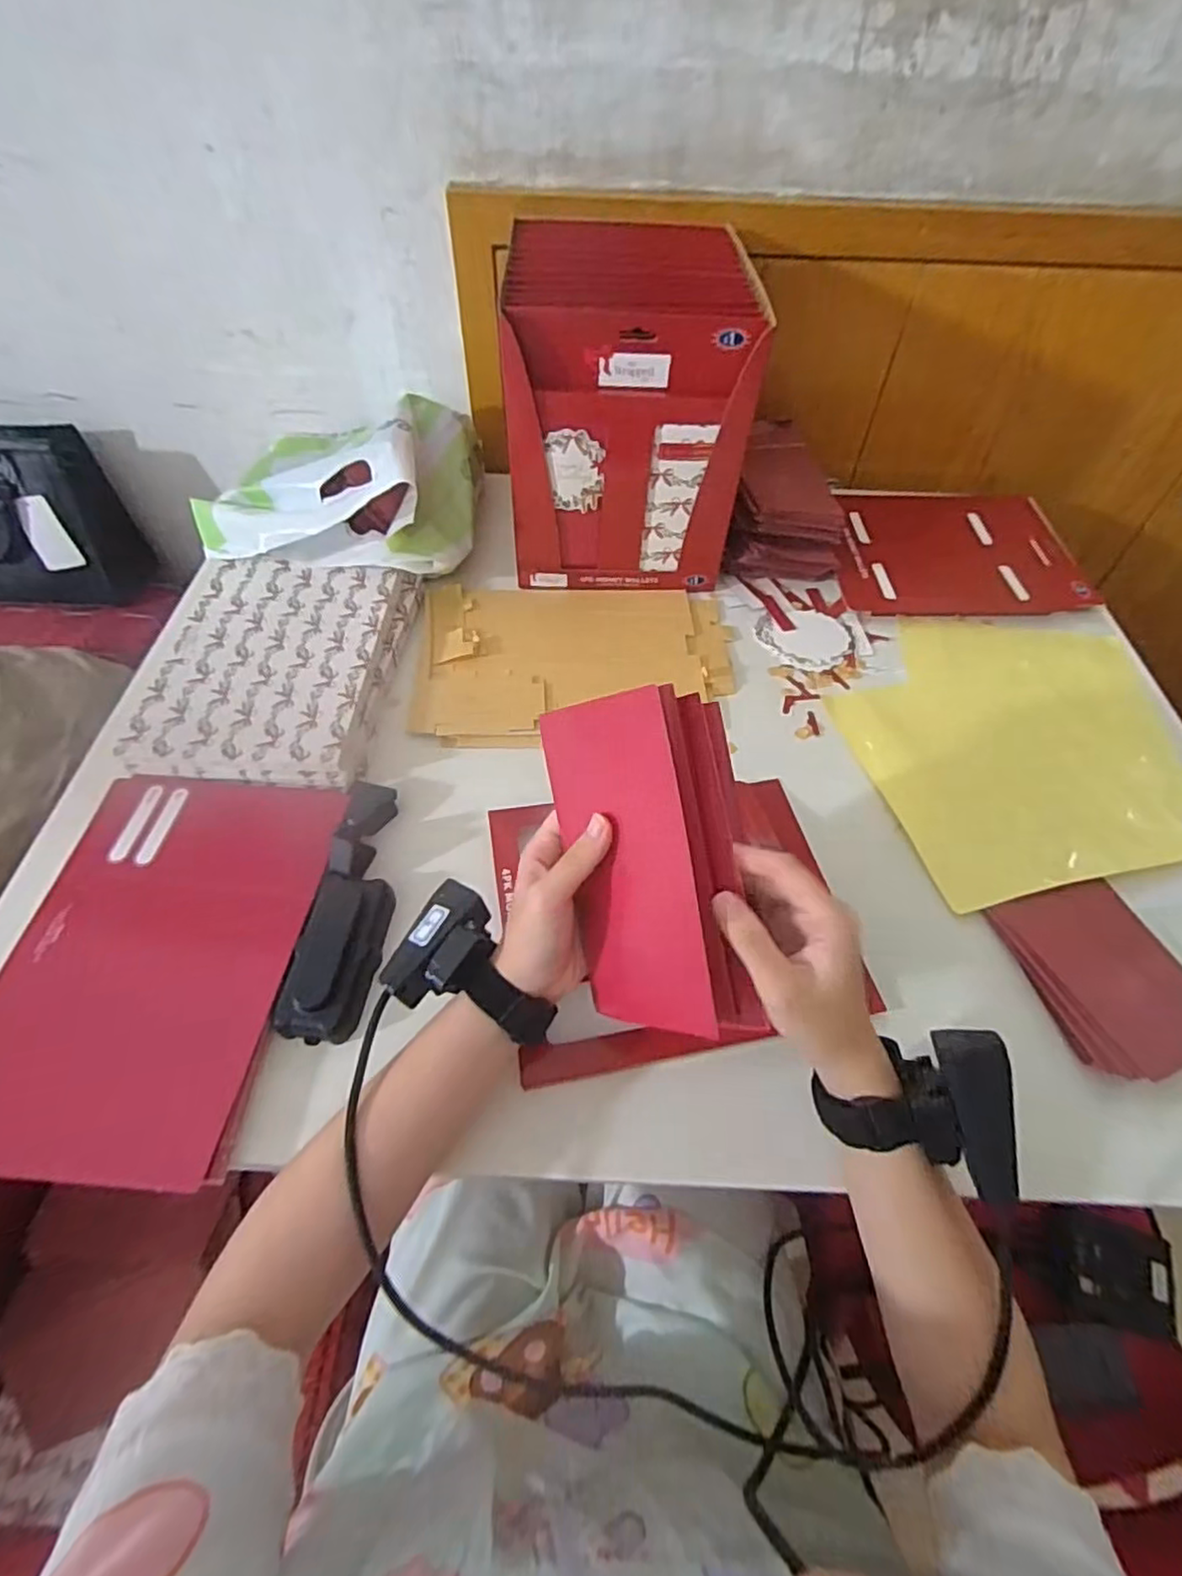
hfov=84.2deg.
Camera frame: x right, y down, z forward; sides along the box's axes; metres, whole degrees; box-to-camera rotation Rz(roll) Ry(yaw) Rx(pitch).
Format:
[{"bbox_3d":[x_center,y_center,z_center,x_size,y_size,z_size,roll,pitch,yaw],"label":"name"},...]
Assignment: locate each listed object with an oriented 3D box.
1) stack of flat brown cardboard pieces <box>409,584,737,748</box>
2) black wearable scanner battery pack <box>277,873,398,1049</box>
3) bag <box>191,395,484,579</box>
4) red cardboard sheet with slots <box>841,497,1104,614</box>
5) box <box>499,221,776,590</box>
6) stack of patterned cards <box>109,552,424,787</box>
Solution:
[{"bbox_3d":[-0.014,-0.123,0.611,0.288,0.017,0.192,-2,53,-2],"label":"stack of flat brown cardboard pieces"},{"bbox_3d":[-0.168,0.110,0.432,0.049,0.028,0.104,4,53,3],"label":"black wearable scanner battery pack"},{"bbox_3d":[-0.233,-0.307,0.651,0.246,0.111,0.242,10,53,7],"label":"bag"},{"bbox_3d":[0.394,-0.262,0.714,0.263,0.012,0.200,0,56,-2],"label":"red cardboard sheet with slots"},{"bbox_3d":[0.030,-0.359,0.621,0.202,0.265,0.203,0,53,-1],"label":"box"},{"bbox_3d":[-0.277,-0.113,0.577,0.197,0.032,0.243,2,53,1],"label":"stack of patterned cards"}]

